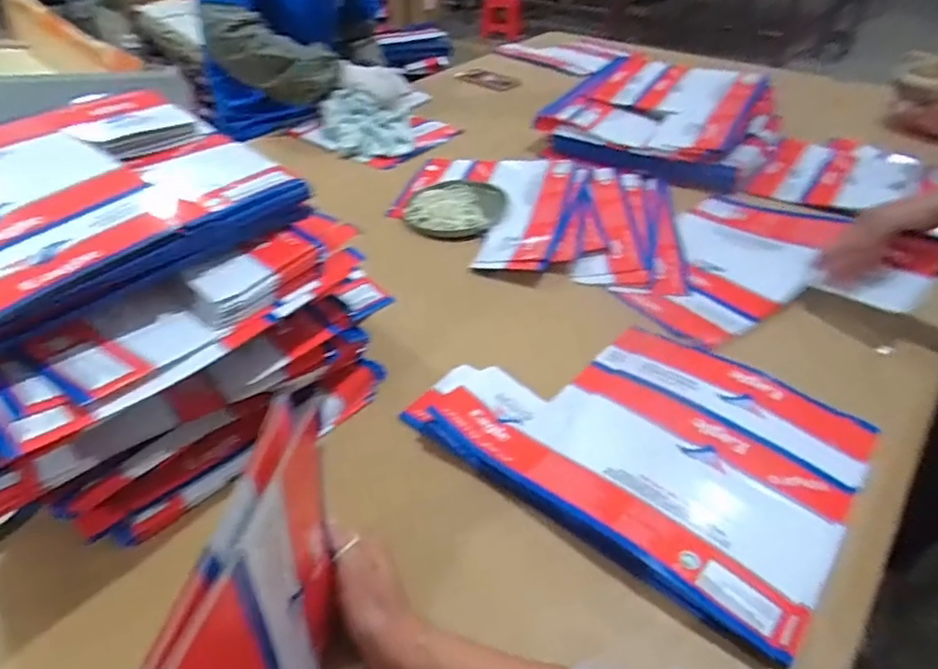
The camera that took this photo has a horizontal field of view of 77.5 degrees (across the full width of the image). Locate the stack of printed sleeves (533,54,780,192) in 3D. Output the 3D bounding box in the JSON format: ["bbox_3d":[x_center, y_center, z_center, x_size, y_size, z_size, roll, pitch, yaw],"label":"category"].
[{"bbox_3d":[0.391,-0.445,1.166,0.418,0.082,0.403,25,46,28],"label":"stack of printed sleeves"}]

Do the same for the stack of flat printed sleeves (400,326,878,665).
[{"bbox_3d":[0.173,0.098,0.601,0.379,0.050,0.287,28,48,30],"label":"stack of flat printed sleeves"}]

